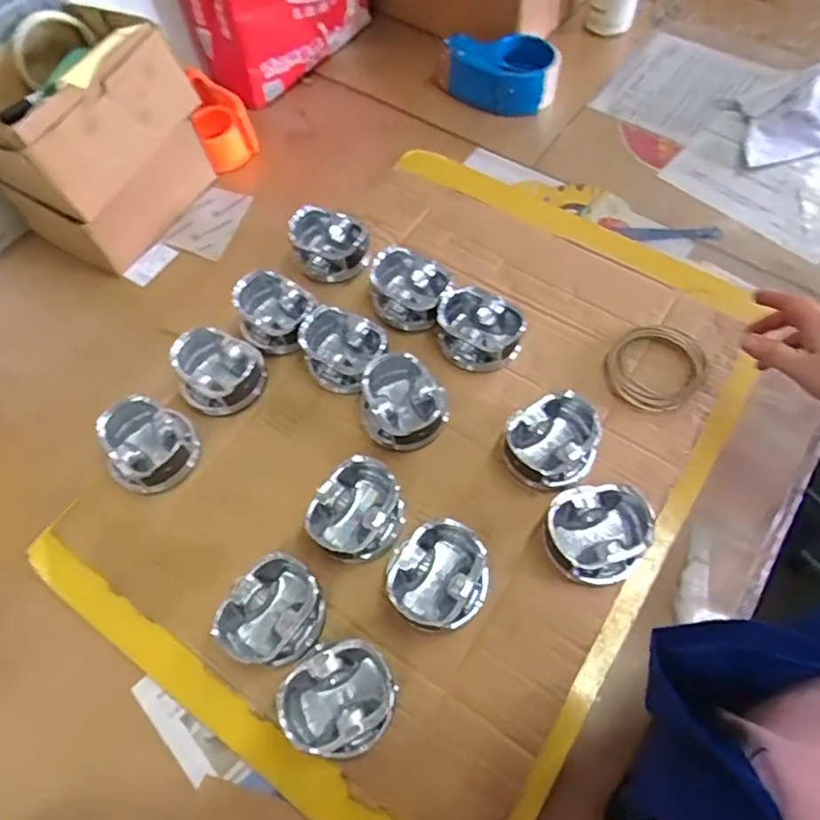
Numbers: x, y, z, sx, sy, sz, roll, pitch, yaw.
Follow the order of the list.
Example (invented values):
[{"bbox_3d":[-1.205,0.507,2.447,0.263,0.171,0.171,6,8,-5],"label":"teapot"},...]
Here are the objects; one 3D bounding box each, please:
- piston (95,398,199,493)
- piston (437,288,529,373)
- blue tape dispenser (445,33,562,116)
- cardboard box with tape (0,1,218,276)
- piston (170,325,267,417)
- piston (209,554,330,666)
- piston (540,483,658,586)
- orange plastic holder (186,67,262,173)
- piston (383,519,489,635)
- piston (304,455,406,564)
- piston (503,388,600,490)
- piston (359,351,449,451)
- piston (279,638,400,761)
[{"bbox_3d":[-0.251,0.035,0.577,0.081,0.060,0.083,-1,63,2],"label":"piston"},{"bbox_3d":[0.073,-0.083,0.625,0.090,0.050,0.077,18,66,11],"label":"piston"},{"bbox_3d":[0.122,-0.448,0.800,0.149,0.070,0.075,6,64,6],"label":"blue tape dispenser"},{"bbox_3d":[-0.357,-0.307,0.669,0.145,0.190,0.197,28,68,16],"label":"cardboard box with tape"},{"bbox_3d":[-0.194,-0.041,0.611,0.082,0.066,0.084,-1,63,2],"label":"piston"},{"bbox_3d":[-0.113,0.171,0.504,0.075,0.047,0.087,24,67,14],"label":"piston"},{"bbox_3d":[0.163,0.105,0.519,0.081,0.041,0.088,-1,63,2],"label":"piston"},{"bbox_3d":[-0.255,-0.385,0.788,0.069,0.064,0.124,-27,65,-10],"label":"orange plastic holder"},{"bbox_3d":[0.025,0.142,0.508,0.083,0.044,0.079,-1,63,2],"label":"piston"},{"bbox_3d":[-0.045,0.094,0.540,0.074,0.047,0.084,37,71,19],"label":"piston"},{"bbox_3d":[0.132,0.030,0.562,0.083,0.045,0.085,-1,63,2],"label":"piston"},{"bbox_3d":[-0.006,-0.008,0.588,0.082,0.047,0.094,-4,63,1],"label":"piston"},{"bbox_3d":[-0.056,0.228,0.472,0.094,0.045,0.080,-10,63,-2],"label":"piston"}]

